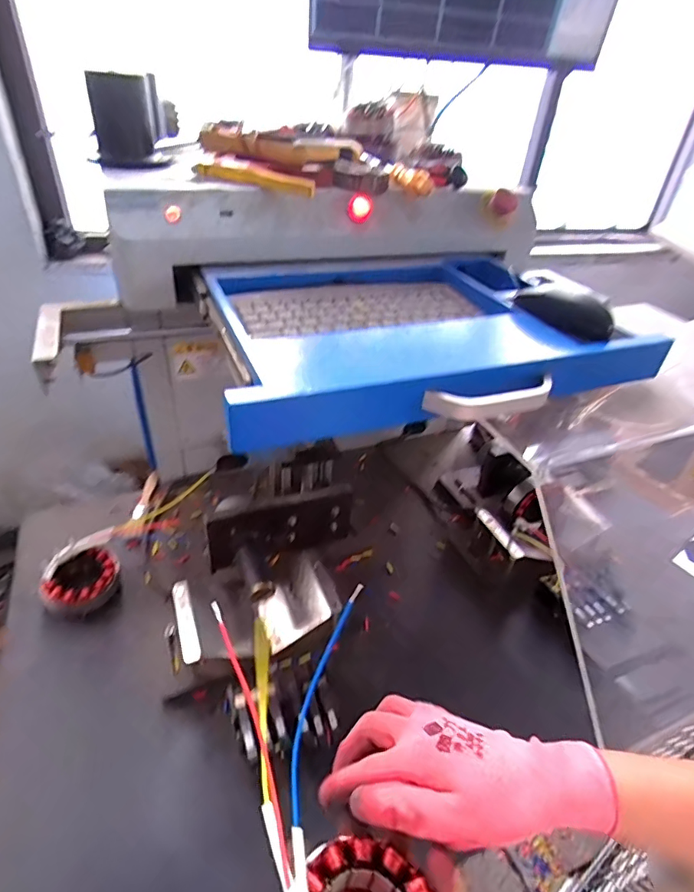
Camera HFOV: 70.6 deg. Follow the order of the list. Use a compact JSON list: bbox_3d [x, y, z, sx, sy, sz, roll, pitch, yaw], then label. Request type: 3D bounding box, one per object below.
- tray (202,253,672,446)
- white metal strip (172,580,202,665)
[{"bbox_3d":[0.074,-0.136,0.554,0.464,0.052,0.313,-11,40,-20],"label":"tray"},{"bbox_3d":[-0.180,0.193,0.545,0.018,0.008,0.102,-11,40,-21],"label":"white metal strip"}]

